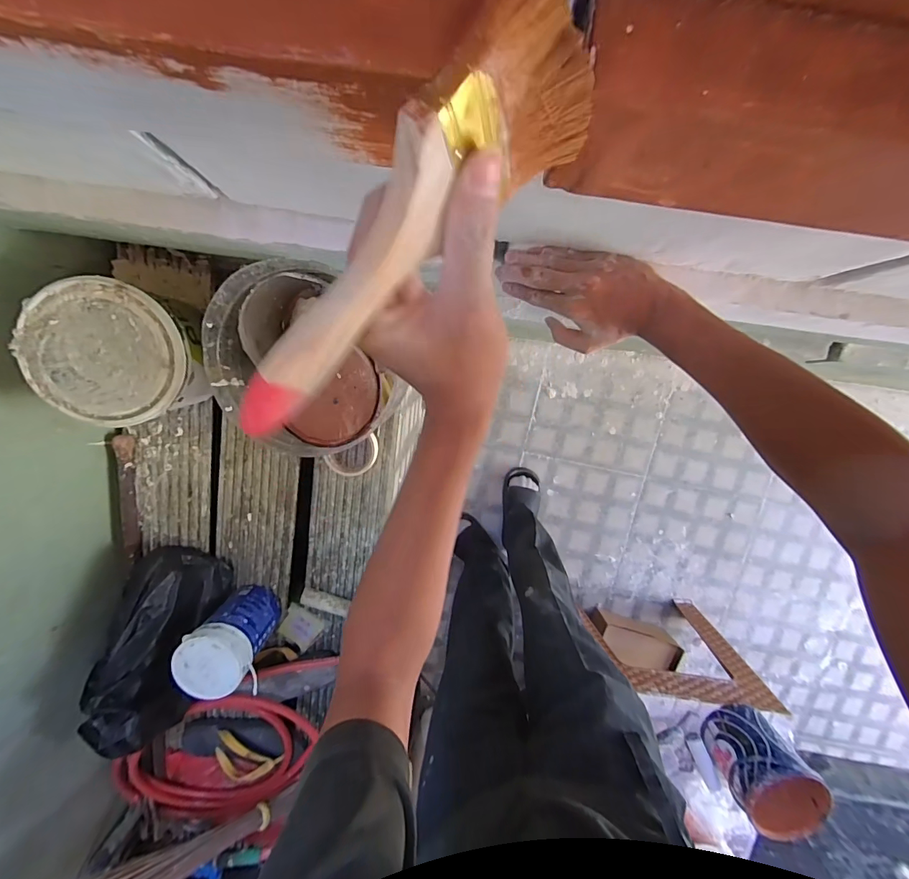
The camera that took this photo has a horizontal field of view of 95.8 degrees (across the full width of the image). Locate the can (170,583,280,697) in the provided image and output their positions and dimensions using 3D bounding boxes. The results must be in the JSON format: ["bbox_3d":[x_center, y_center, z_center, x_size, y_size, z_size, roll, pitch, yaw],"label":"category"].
[{"bbox_3d":[-0.376,0.338,0.709,0.099,0.170,0.116,-21,99,4],"label":"can"}]

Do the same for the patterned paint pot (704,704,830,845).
[{"bbox_3d":[0.626,0.672,0.841,0.148,0.173,0.139,0,99,0],"label":"patterned paint pot"}]

